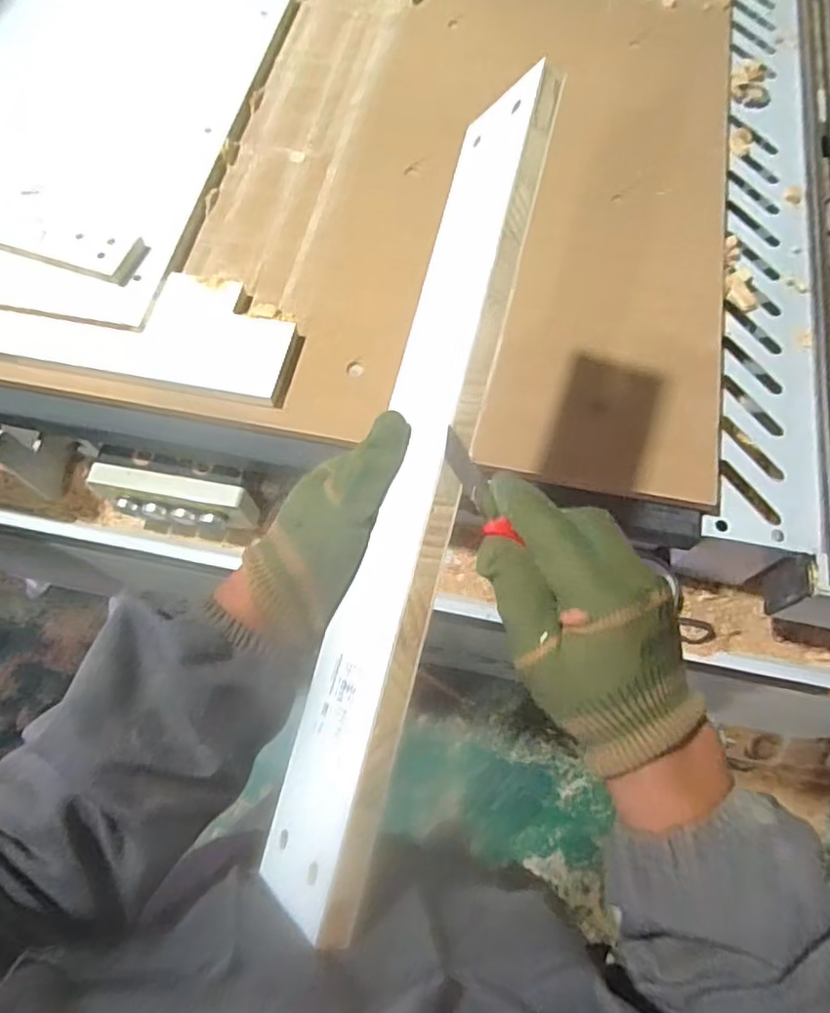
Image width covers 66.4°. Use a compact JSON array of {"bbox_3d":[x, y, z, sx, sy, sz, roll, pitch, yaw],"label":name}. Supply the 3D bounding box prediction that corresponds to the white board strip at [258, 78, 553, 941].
[{"bbox_3d":[0.000,-0.030,0.361,0.017,0.082,0.473,23,75,-36],"label":"white board strip"}]

